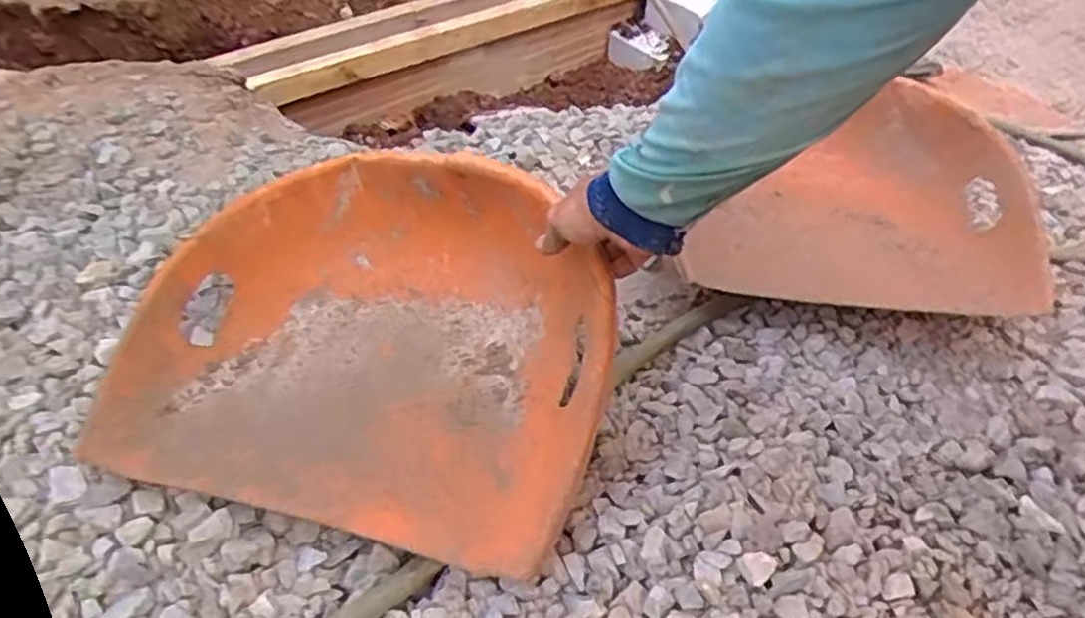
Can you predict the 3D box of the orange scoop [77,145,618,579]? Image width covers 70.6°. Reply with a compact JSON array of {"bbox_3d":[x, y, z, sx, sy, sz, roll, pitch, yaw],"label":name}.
[{"bbox_3d":[-0.141,0.014,0.685,0.399,0.144,0.399,1,47,-1],"label":"orange scoop"}]

